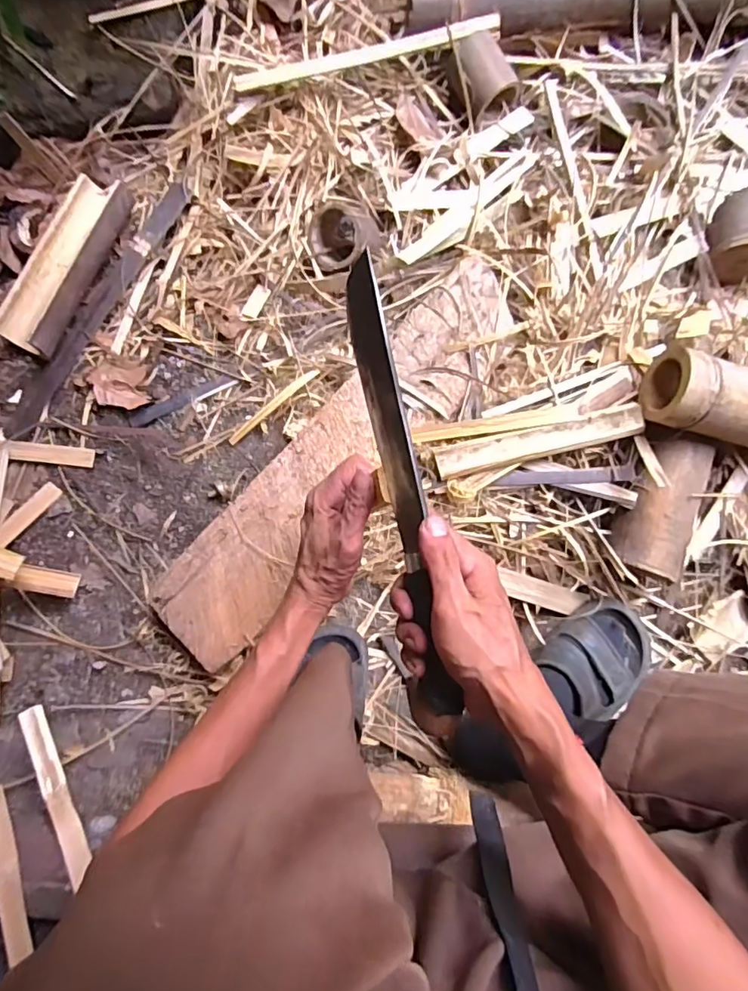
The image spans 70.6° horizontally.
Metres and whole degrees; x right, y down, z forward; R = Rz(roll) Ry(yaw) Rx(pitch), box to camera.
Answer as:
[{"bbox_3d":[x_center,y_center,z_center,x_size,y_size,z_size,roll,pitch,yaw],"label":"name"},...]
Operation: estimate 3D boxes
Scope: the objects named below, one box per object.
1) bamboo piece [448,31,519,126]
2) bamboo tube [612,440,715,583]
[{"bbox_3d":[0.147,-0.549,0.691,0.080,0.055,0.094,-28,84,-6],"label":"bamboo piece"},{"bbox_3d":[0.328,0.015,0.607,0.082,0.065,0.156,18,82,0],"label":"bamboo tube"}]

